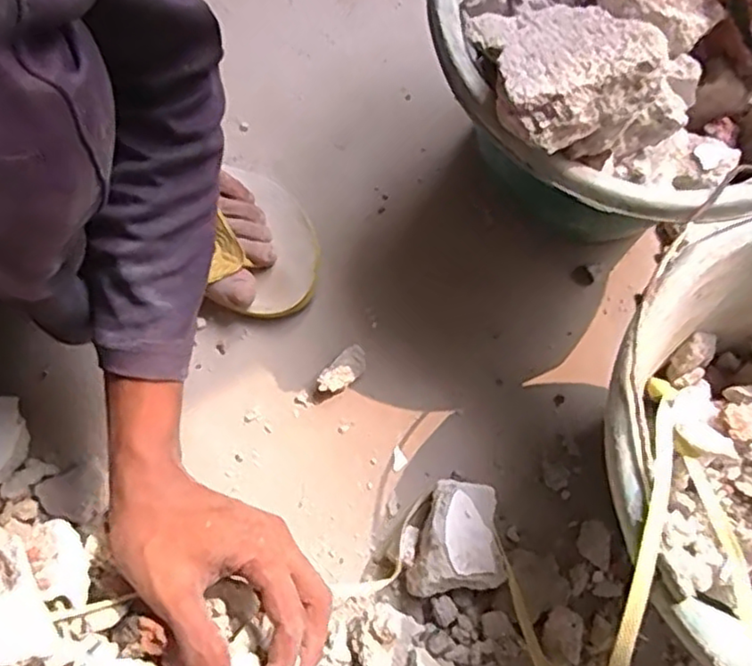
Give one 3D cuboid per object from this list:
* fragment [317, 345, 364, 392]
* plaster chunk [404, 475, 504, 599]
[{"bbox_3d":[-0.024,0.028,0.489,0.041,0.016,0.020,-42,78,-13],"label":"fragment"},{"bbox_3d":[0.049,0.134,0.447,0.061,0.036,0.067,-7,73,-4],"label":"plaster chunk"}]

